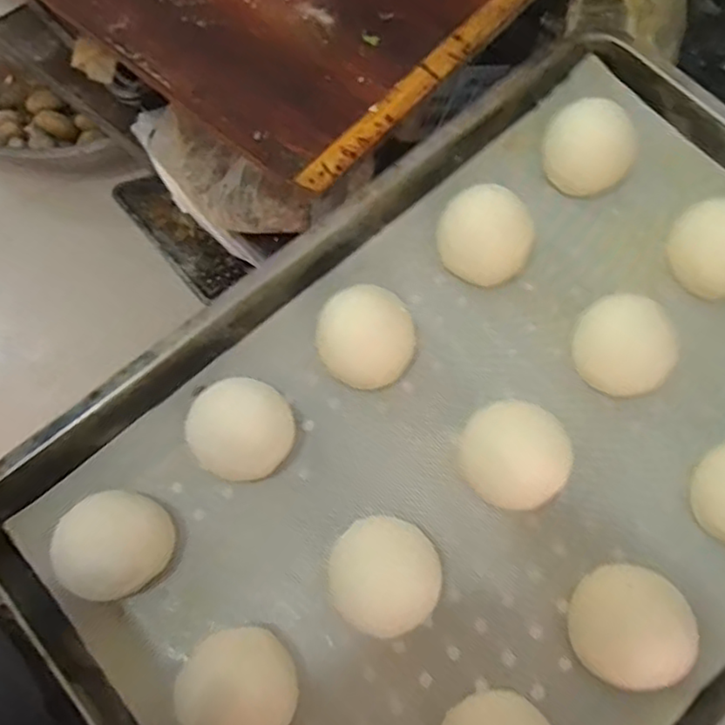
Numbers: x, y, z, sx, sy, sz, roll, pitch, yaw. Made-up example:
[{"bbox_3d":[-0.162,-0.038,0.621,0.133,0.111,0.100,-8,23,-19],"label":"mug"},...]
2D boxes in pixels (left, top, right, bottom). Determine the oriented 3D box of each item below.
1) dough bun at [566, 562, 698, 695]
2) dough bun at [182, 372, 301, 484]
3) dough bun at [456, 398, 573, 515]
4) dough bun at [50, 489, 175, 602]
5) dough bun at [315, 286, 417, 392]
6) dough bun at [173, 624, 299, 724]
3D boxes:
[{"bbox_3d":[0.153,0.156,0.375,0.067,0.051,0.057,28,69,15],"label":"dough bun"},{"bbox_3d":[-0.079,0.047,0.439,0.066,0.050,0.059,-10,64,-2],"label":"dough bun"},{"bbox_3d":[0.097,0.063,0.423,0.066,0.052,0.060,-1,64,2],"label":"dough bun"},{"bbox_3d":[-0.155,0.116,0.412,0.062,0.053,0.068,-1,64,2],"label":"dough bun"},{"bbox_3d":[0.003,-0.015,0.456,0.064,0.051,0.056,-12,64,-3],"label":"dough bun"},{"bbox_3d":[-0.071,0.189,0.379,0.065,0.049,0.064,-1,64,2],"label":"dough bun"}]

